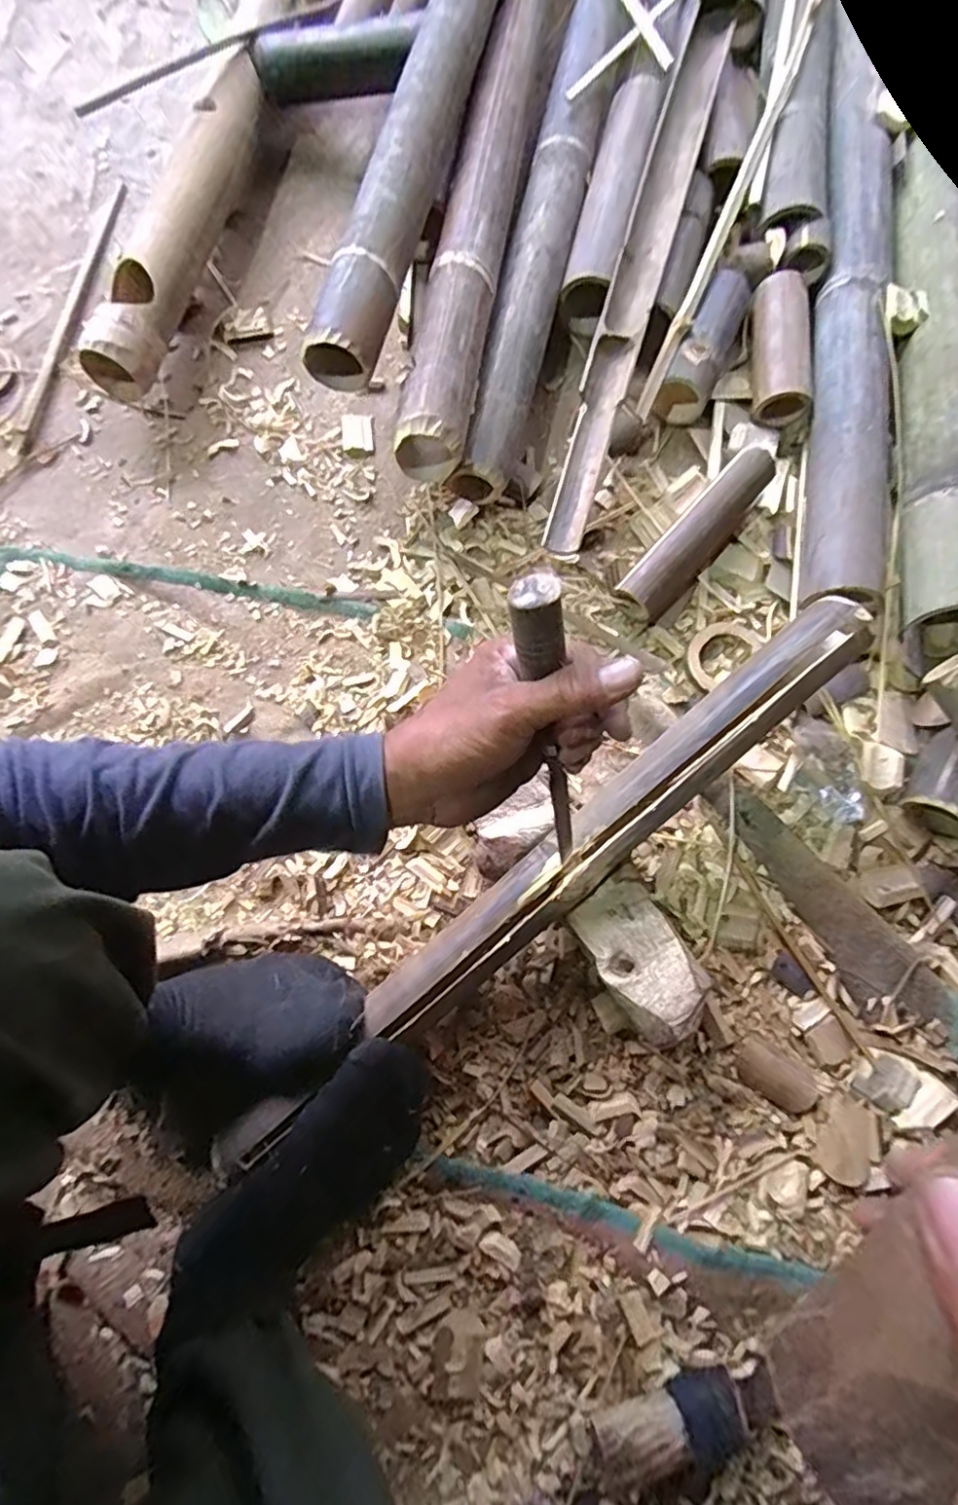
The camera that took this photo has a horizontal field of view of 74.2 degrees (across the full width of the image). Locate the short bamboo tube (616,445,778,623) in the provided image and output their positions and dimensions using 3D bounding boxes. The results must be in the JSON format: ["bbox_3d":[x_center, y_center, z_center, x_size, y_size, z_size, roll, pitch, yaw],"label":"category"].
[{"bbox_3d":[0.212,-0.212,0.621,0.047,0.054,0.197,40,81,7],"label":"short bamboo tube"}]

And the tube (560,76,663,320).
[{"bbox_3d":[0.141,-0.598,0.680,0.055,0.058,0.268,15,79,2],"label":"tube"}]

